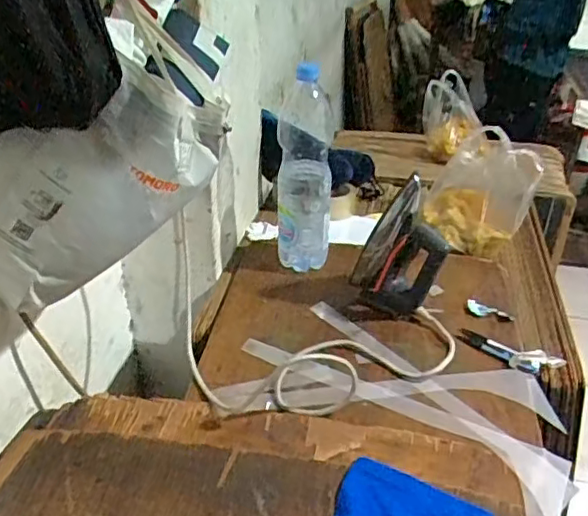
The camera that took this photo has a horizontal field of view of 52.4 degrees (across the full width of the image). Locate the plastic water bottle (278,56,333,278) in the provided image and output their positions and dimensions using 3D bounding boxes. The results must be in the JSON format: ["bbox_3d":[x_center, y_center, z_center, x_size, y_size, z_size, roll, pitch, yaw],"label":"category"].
[{"bbox_3d":[0.017,-0.124,0.959,0.088,0.342,0.078,-1,32,-1],"label":"plastic water bottle"}]

